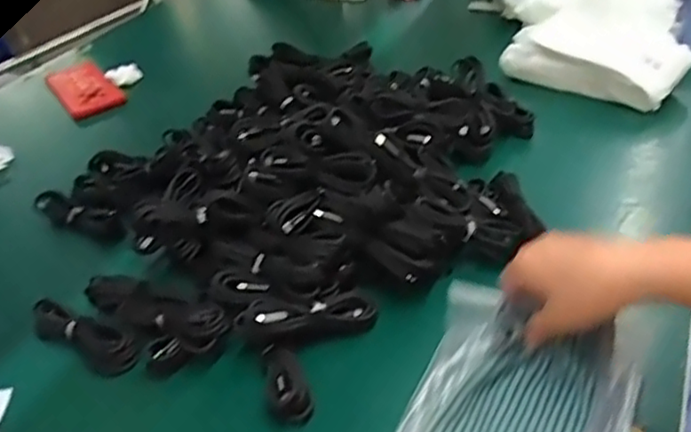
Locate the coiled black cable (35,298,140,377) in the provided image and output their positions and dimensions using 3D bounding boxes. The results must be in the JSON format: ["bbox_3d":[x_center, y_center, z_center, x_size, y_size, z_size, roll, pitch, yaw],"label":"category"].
[{"bbox_3d":[-0.227,0.104,0.560,0.111,0.026,0.032,16,42,28],"label":"coiled black cable"}]

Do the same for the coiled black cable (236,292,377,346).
[{"bbox_3d":[-0.030,0.086,0.531,0.111,0.027,0.033,-2,35,-16],"label":"coiled black cable"}]

